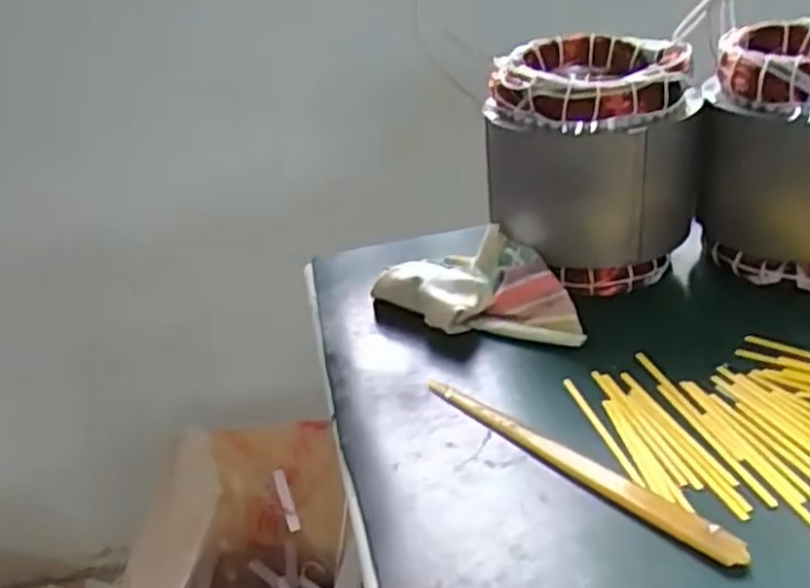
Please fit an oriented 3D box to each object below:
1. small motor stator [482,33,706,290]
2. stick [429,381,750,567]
[{"bbox_3d":[0.139,-0.097,0.591,0.149,0.165,0.139,-2,28,9],"label":"small motor stator"},{"bbox_3d":[0.089,0.091,0.434,0.019,0.007,0.209,-27,34,-32],"label":"stick"}]

